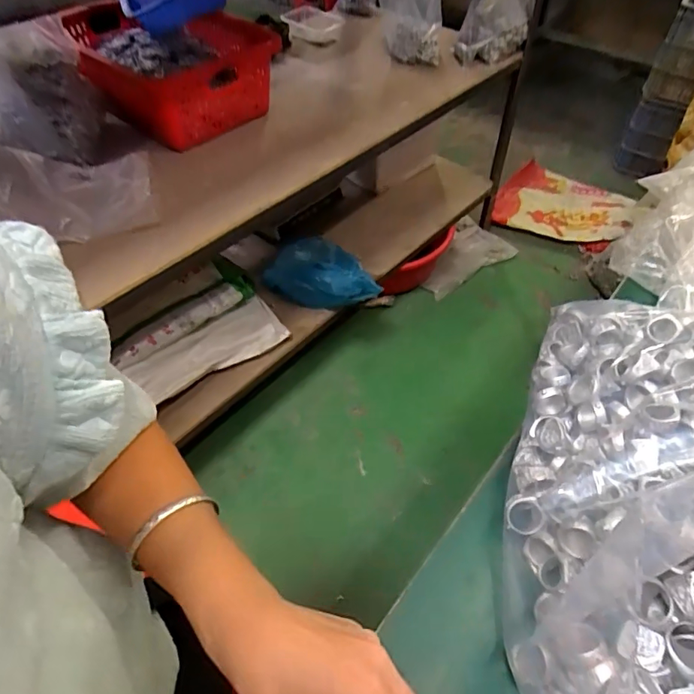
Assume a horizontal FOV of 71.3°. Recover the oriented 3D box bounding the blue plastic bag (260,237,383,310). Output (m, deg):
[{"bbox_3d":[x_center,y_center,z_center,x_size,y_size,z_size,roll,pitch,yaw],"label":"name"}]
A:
[{"bbox_3d":[-0.062,-0.188,1.213,0.309,0.108,0.149,16,53,14],"label":"blue plastic bag"}]

